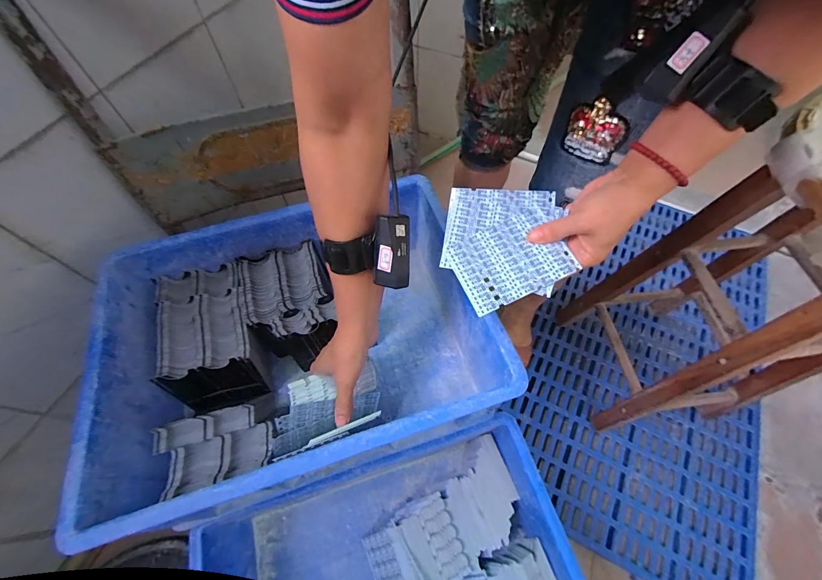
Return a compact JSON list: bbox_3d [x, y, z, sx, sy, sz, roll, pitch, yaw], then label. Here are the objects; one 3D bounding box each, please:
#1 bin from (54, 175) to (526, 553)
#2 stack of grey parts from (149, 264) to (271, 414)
[{"bbox_3d":[-0.151,0.068,0.492,0.457,0.188,0.344,-15,65,-9],"label":"bin"},{"bbox_3d":[-0.297,0.068,0.529,0.132,0.096,0.196,-15,65,-9],"label":"stack of grey parts"}]

